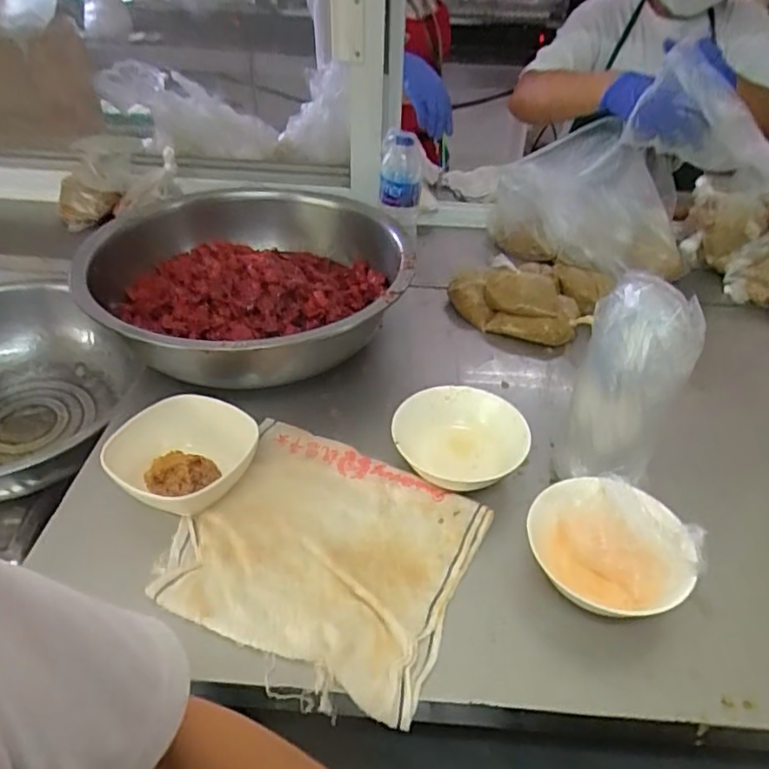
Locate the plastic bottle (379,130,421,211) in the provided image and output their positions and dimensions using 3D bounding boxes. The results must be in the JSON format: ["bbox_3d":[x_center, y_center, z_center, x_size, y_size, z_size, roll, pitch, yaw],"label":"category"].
[{"bbox_3d":[0.023,-0.308,0.902,0.062,0.104,0.050,4,39,2],"label":"plastic bottle"}]

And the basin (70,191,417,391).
[{"bbox_3d":[-0.180,-0.142,0.824,0.401,0.102,0.424,1,39,-1],"label":"basin"}]

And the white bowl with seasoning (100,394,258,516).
[{"bbox_3d":[-0.210,0.072,0.626,0.116,0.057,0.128,23,43,23],"label":"white bowl with seasoning"}]

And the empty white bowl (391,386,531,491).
[{"bbox_3d":[0.080,0.059,0.666,0.144,0.053,0.122,14,41,14],"label":"empty white bowl"}]

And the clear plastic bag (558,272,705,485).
[{"bbox_3d":[0.227,0.008,0.577,0.092,0.210,0.071,17,41,17],"label":"clear plastic bag"}]

